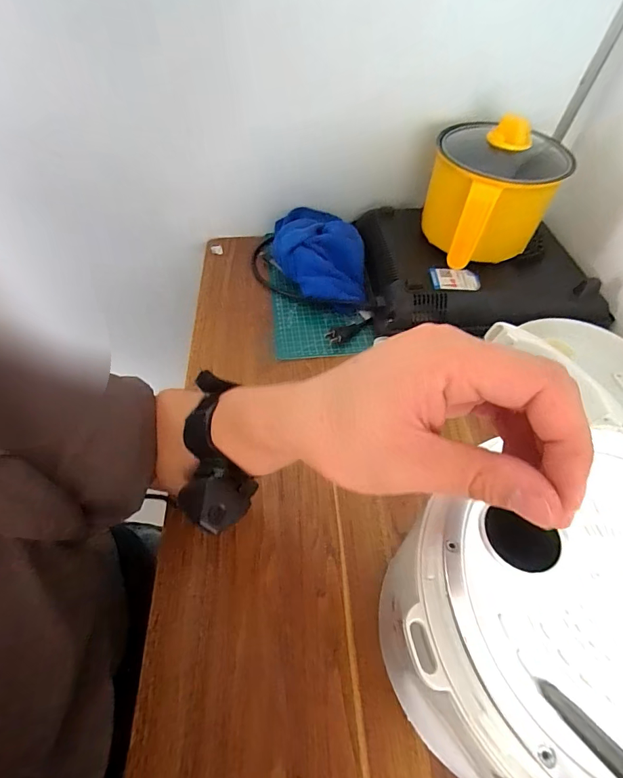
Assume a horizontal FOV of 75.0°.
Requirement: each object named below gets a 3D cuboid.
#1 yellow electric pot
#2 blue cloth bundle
[{"bbox_3d":[0.234,-0.260,0.532,0.156,0.130,0.178,12,54,6],"label":"yellow electric pot"},{"bbox_3d":[0.006,-0.209,0.625,0.129,0.072,0.192,-4,53,-5],"label":"blue cloth bundle"}]

